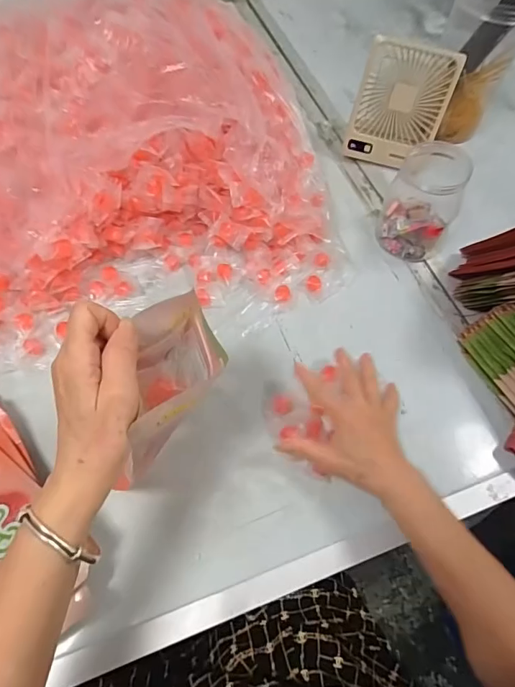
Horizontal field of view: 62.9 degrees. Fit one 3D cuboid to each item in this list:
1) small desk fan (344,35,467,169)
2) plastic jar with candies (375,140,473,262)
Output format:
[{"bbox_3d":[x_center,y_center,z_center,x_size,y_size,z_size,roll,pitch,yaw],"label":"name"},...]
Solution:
[{"bbox_3d":[0.221,-0.368,0.660,0.133,0.163,0.042,21,33,10],"label":"small desk fan"},{"bbox_3d":[0.225,-0.193,0.579,0.090,0.122,0.095,1,61,-2],"label":"plastic jar with candies"}]

